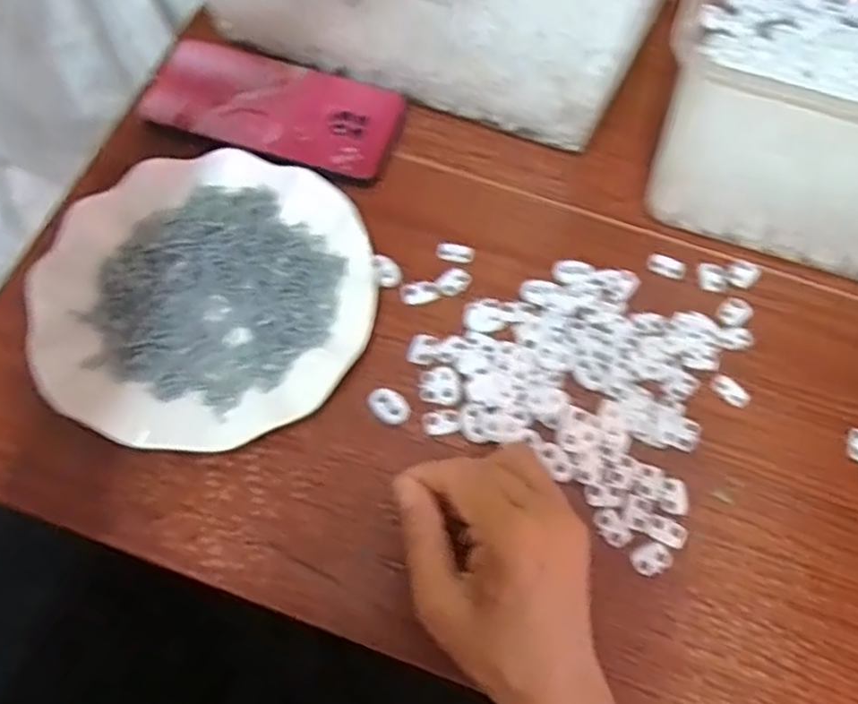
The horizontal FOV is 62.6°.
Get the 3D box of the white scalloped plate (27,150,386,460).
[{"bbox_3d":[-0.126,-0.035,0.403,0.182,0.031,0.183,1,67,-2],"label":"white scalloped plate"}]

